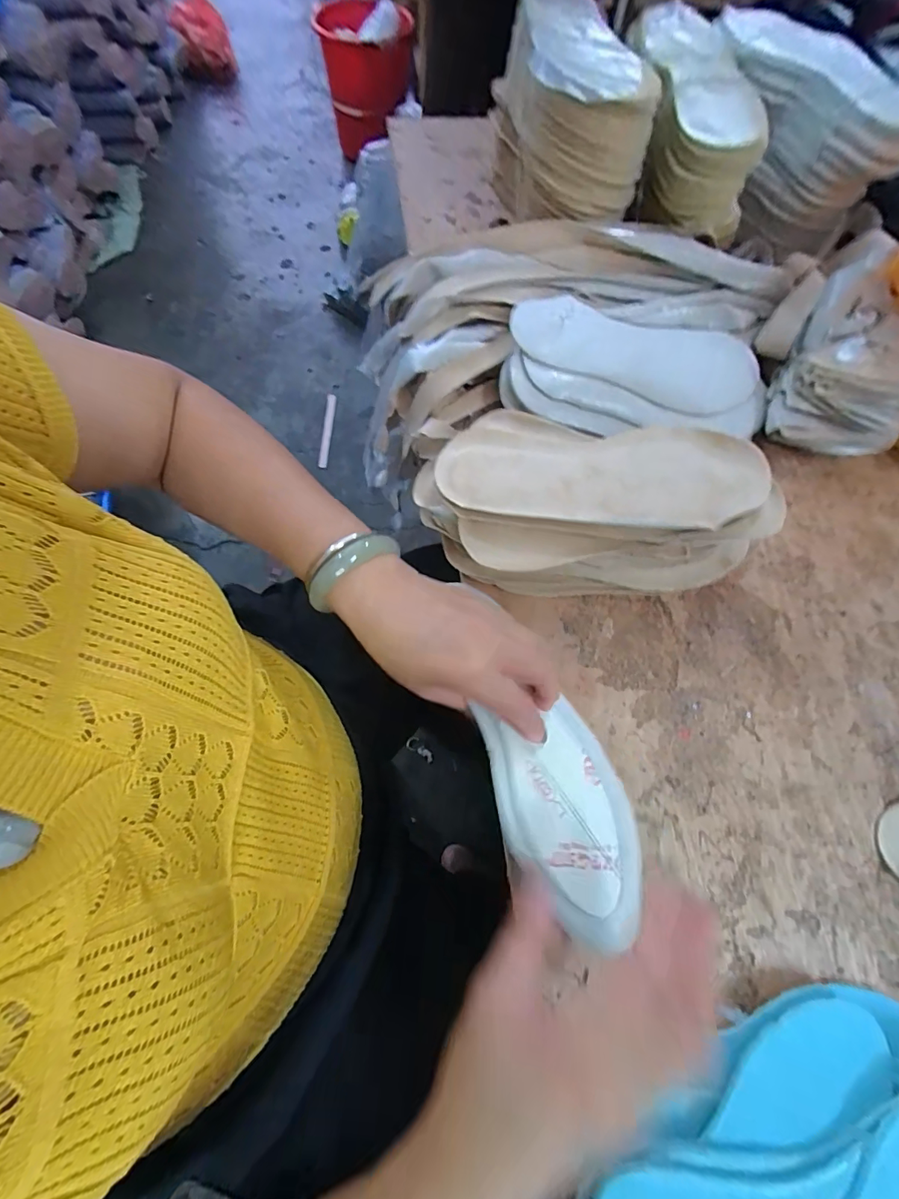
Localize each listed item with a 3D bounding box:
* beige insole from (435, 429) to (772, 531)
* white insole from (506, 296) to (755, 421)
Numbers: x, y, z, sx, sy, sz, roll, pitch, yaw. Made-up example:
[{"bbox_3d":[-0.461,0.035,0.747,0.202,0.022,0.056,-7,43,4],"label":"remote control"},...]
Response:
[{"bbox_3d":[0.113,-0.092,0.336,0.237,0.011,0.083,5,68,1],"label":"beige insole"},{"bbox_3d":[0.173,-0.220,0.410,0.235,0.010,0.090,10,73,-7],"label":"white insole"}]

